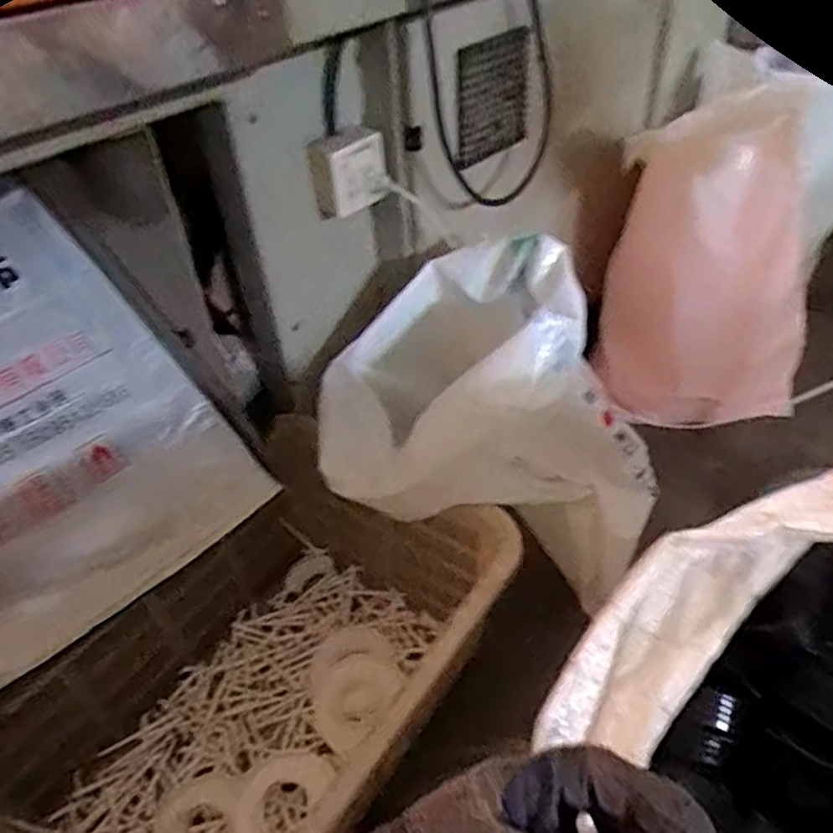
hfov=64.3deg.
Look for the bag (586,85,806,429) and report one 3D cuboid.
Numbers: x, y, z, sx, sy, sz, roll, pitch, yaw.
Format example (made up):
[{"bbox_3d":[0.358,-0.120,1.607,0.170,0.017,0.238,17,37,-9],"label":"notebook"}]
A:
[{"bbox_3d":[0.531,-0.256,1.146,0.334,0.571,0.236,-2,43,2],"label":"bag"}]

